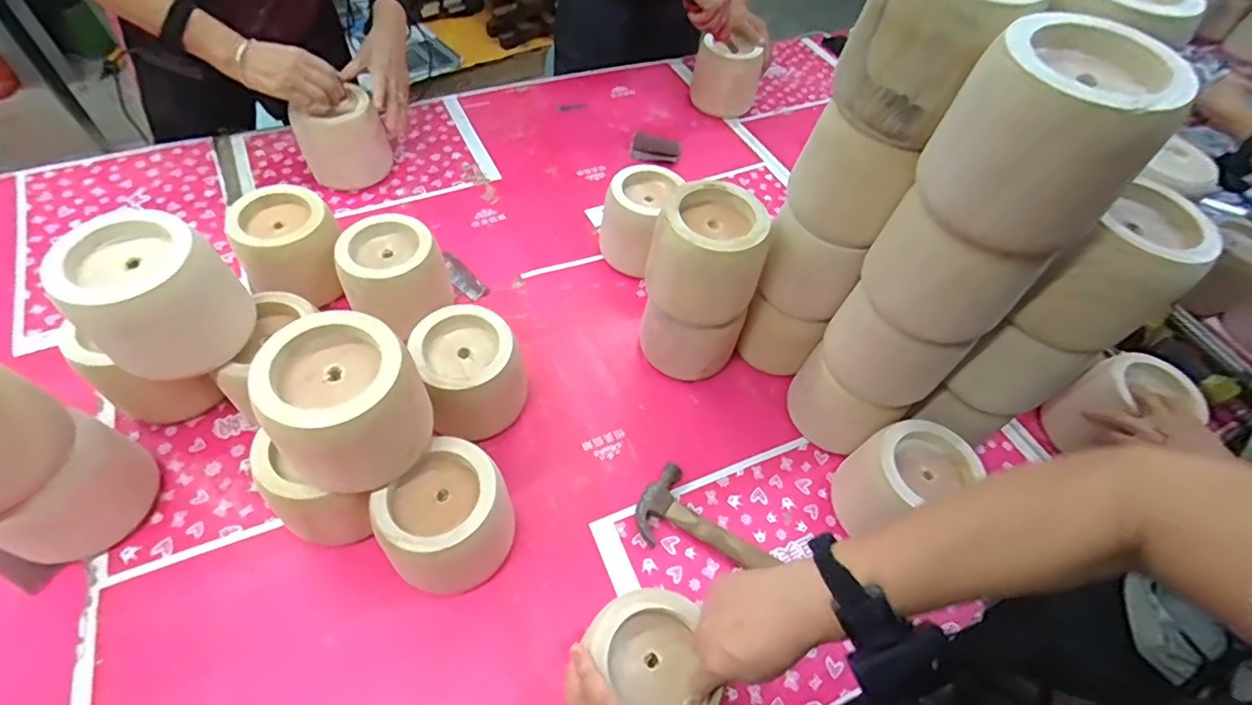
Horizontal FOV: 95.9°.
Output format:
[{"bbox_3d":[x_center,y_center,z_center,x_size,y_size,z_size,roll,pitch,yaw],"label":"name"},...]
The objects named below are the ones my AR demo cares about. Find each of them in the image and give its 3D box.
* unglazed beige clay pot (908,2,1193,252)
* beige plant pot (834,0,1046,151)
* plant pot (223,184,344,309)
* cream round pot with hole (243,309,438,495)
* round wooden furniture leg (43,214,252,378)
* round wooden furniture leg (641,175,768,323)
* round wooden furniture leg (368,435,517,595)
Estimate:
[{"bbox_3d":[0.304,-0.155,0.422,0.122,0.128,0.101,34,58,18],"label":"unglazed beige clay pot"},{"bbox_3d":[0.265,-0.268,0.495,0.113,0.132,0.113,3,54,-5],"label":"beige plant pot"},{"bbox_3d":[-0.461,-0.144,0.782,0.123,0.101,0.130,3,54,-5],"label":"plant pot"},{"bbox_3d":[-0.261,0.052,0.532,0.121,0.126,0.124,3,54,-5],"label":"cream round pot with hole"},{"bbox_3d":[-0.477,-0.059,0.584,0.108,0.128,0.136,39,59,20],"label":"round wooden furniture leg"},{"bbox_3d":[0.102,-0.118,0.686,0.126,0.119,0.116,17,54,6],"label":"round wooden furniture leg"},{"bbox_3d":[-0.183,0.185,0.608,0.114,0.135,0.133,33,57,16],"label":"round wooden furniture leg"}]

